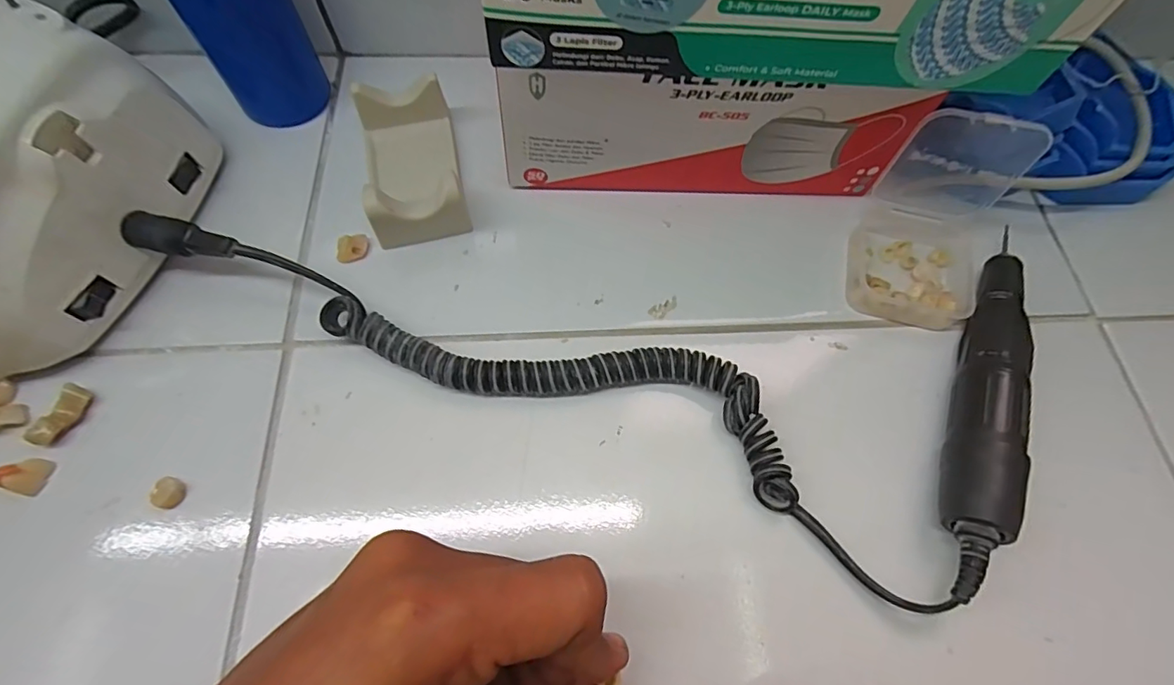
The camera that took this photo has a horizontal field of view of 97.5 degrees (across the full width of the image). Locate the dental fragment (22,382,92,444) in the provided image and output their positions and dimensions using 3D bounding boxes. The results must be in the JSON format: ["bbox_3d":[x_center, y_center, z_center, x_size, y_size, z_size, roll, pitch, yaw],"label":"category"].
[{"bbox_3d":[-0.217,0.031,0.213,0.008,0.011,0.025,19,66,5],"label":"dental fragment"}]

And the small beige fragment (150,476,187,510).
[{"bbox_3d":[-0.168,0.061,0.207,0.011,0.005,0.011,1,66,-3],"label":"small beige fragment"}]

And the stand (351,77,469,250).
[{"bbox_3d":[-0.090,-0.092,0.264,0.045,0.034,0.082,-12,67,-9],"label":"stand"}]

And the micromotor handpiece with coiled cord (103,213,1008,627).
[{"bbox_3d":[0.014,-0.037,0.244,0.376,0.033,0.172,23,66,7],"label":"micromotor handpiece with coiled cord"}]

